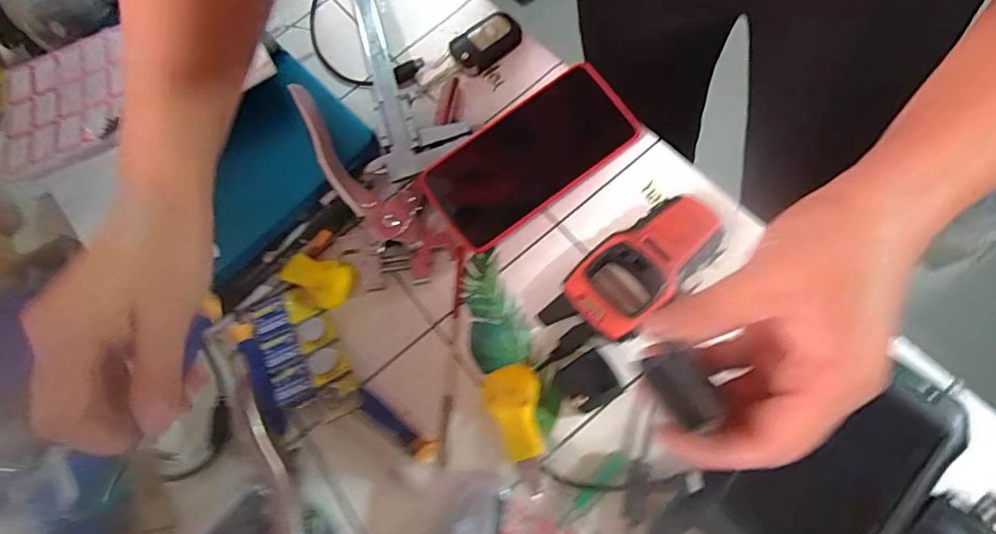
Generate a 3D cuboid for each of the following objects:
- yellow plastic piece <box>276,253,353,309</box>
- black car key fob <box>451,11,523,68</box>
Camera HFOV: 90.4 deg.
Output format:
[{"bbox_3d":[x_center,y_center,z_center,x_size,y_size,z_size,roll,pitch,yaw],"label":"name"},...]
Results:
[{"bbox_3d":[-0.141,0.010,0.379,0.056,0.015,0.033,14,72,14],"label":"yellow plastic piece"},{"bbox_3d":[-0.011,-0.198,0.435,0.056,0.022,0.037,-30,67,-3],"label":"black car key fob"}]

